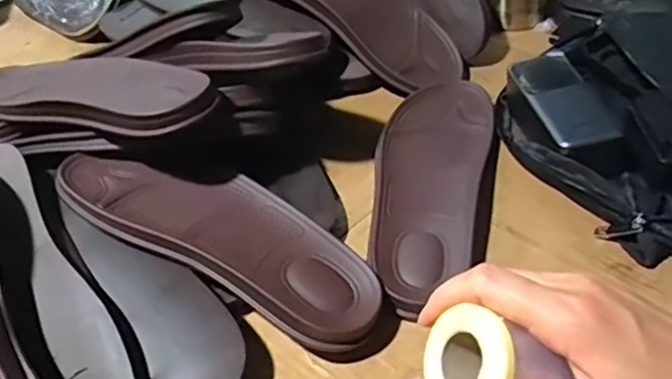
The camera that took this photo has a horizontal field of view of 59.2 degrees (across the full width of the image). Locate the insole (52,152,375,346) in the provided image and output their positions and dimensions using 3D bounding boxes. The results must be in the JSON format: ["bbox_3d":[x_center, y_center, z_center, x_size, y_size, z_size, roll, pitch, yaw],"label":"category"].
[{"bbox_3d":[-0.085,0.027,0.434,0.257,0.019,0.087,25,46,17],"label":"insole"}]

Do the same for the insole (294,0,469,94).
[{"bbox_3d":[0.022,-0.193,0.628,0.251,0.035,0.095,37,53,1],"label":"insole"}]

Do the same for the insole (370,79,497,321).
[{"bbox_3d":[0.079,-0.010,0.496,0.094,0.019,0.257,6,45,14],"label":"insole"}]

